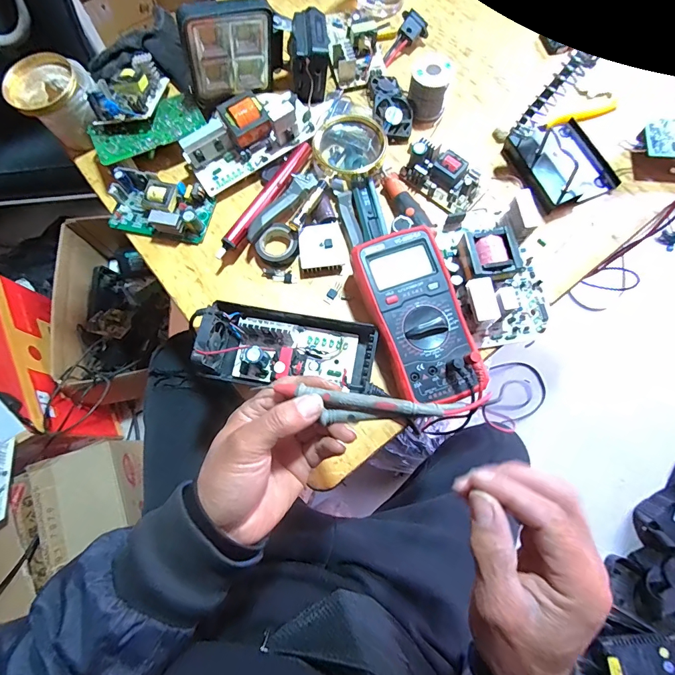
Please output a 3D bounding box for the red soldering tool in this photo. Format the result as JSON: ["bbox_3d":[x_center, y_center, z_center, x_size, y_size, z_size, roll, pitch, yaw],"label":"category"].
[{"bbox_3d":[-0.087,-0.169,0.460,0.020,0.015,0.183,29,77,10],"label":"red soldering tool"}]

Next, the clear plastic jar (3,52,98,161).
[{"bbox_3d":[-0.351,-0.298,0.483,0.094,0.078,0.080,-3,74,1],"label":"clear plastic jar"}]

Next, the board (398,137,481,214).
[{"bbox_3d":[0.127,-0.196,0.455,0.092,0.035,0.053,35,78,11],"label":"board"}]

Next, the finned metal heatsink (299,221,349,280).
[{"bbox_3d":[-0.019,-0.104,0.451,0.055,0.018,0.058,-9,74,0],"label":"finned metal heatsink"}]

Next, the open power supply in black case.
[{"bbox_3d":[-0.050,0.012,0.394,0.189,0.047,0.084,8,75,4],"label":"open power supply in black case"}]

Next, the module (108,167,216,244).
[{"bbox_3d":[-0.218,-0.162,0.465,0.116,0.033,0.067,11,75,5],"label":"module"}]

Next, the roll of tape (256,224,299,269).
[{"bbox_3d":[-0.069,-0.108,0.450,0.047,0.018,0.045,-1,74,2],"label":"roll of tape"}]

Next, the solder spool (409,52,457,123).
[{"bbox_3d":[0.117,-0.318,0.485,0.052,0.056,0.058,12,75,6],"label":"solder spool"}]

